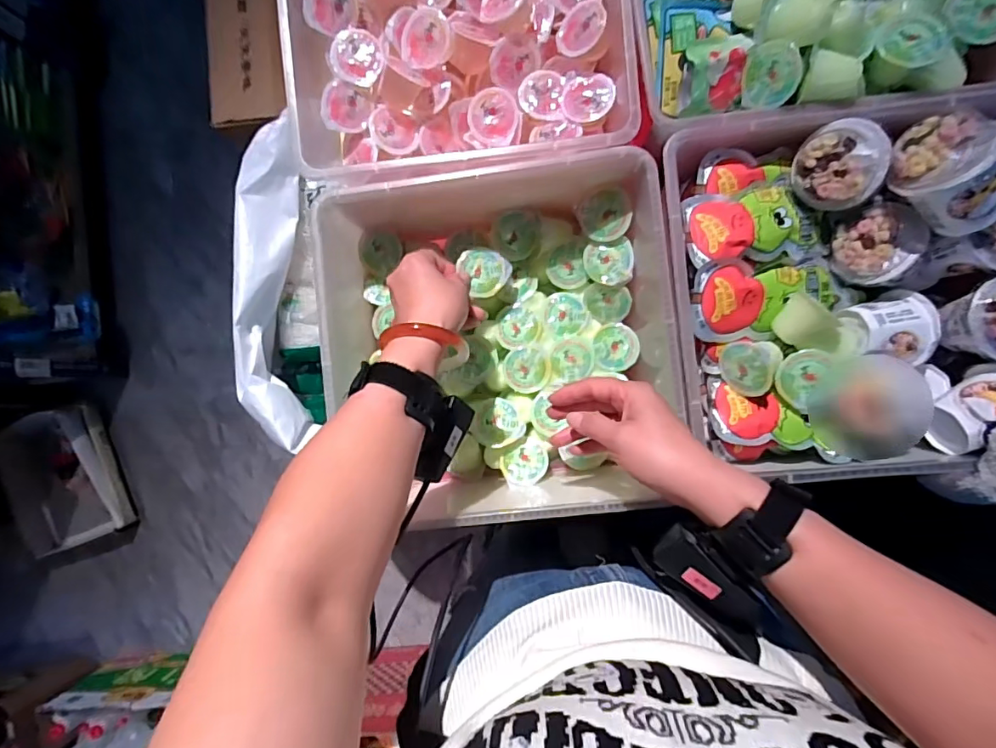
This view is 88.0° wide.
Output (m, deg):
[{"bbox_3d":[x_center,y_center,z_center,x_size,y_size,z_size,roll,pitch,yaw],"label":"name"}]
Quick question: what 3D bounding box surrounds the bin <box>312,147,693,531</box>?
[{"bbox_3d":[0.005,-0.025,0.494,0.294,0.118,0.304,-7,90,5],"label":"bin"}]

